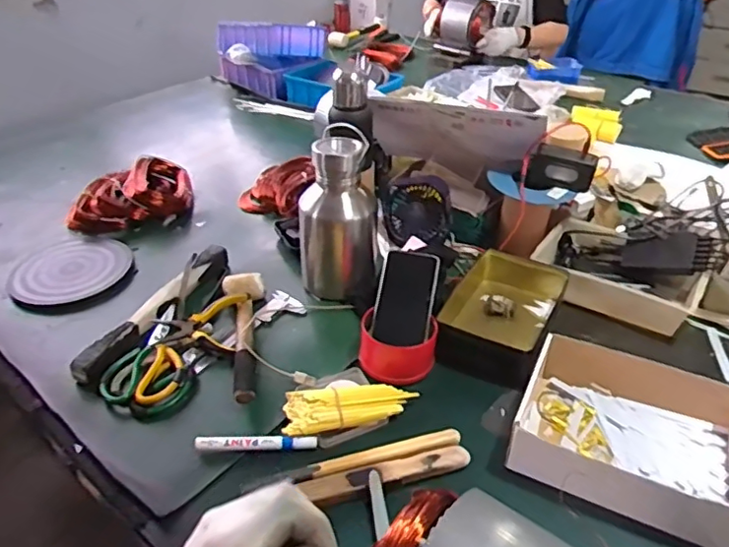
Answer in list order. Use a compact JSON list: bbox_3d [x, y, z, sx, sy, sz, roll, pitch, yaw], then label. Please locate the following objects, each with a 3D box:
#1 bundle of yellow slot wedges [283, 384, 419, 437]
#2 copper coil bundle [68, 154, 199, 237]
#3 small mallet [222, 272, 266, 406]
[{"bbox_3d":[-0.018,0.164,0.717,0.161,0.022,0.054,-8,38,-7],"label":"bundle of yellow slot wedges"},{"bbox_3d":[-0.460,-0.145,1.138,0.242,0.080,0.131,-17,39,-19],"label":"copper coil bundle"},{"bbox_3d":[-0.170,0.087,0.830,0.065,0.037,0.263,-7,37,-8],"label":"small mallet"}]

